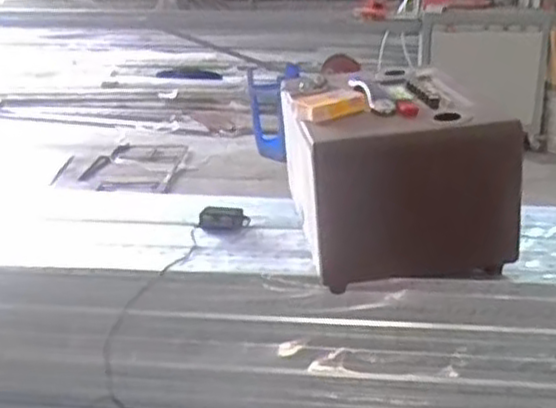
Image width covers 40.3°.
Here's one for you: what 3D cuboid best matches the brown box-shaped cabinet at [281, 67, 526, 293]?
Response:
[{"bbox_3d":[0.167,-0.049,1.138,0.278,0.238,0.295,-3,17,-9],"label":"brown box-shaped cabinet"}]

